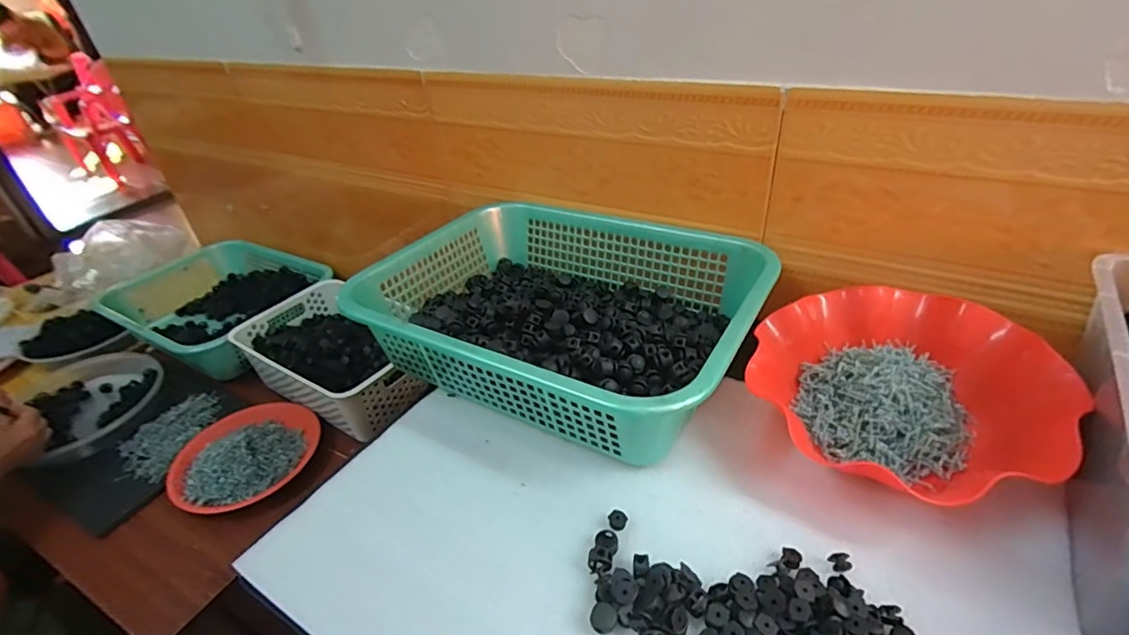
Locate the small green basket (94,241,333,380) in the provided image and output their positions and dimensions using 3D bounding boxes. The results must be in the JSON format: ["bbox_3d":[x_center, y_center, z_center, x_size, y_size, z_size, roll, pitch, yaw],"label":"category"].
[{"bbox_3d":[-0.665,-0.035,1.054,0.389,0.108,0.311,17,41,29],"label":"small green basket"}]

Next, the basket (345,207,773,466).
[{"bbox_3d":[-0.003,-0.018,0.563,0.380,0.099,0.292,17,43,27],"label":"basket"}]

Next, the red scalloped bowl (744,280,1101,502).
[{"bbox_3d":[0.276,0.056,0.457,0.222,0.072,0.202,7,39,18],"label":"red scalloped bowl"}]

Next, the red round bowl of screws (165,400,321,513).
[{"bbox_3d":[-0.460,0.180,0.762,0.189,0.056,0.191,-4,35,3],"label":"red round bowl of screws"}]

